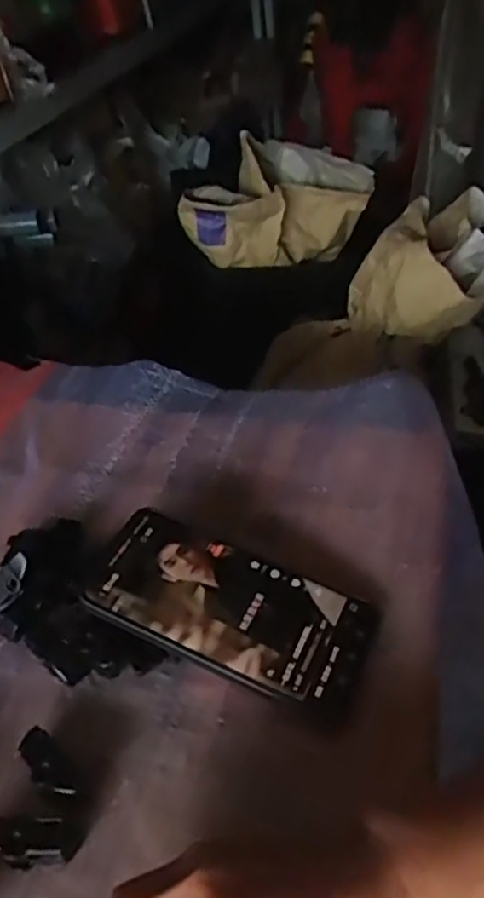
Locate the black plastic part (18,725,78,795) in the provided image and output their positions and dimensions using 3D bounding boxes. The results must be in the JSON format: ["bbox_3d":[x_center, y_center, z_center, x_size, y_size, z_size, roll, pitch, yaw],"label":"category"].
[{"bbox_3d":[-0.099,0.160,0.341,0.017,0.019,0.046,-29,45,-24],"label":"black plastic part"}]

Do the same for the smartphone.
[{"bbox_3d":[-0.007,0.089,0.387,0.160,0.006,0.077,21,47,15],"label":"smartphone"}]

